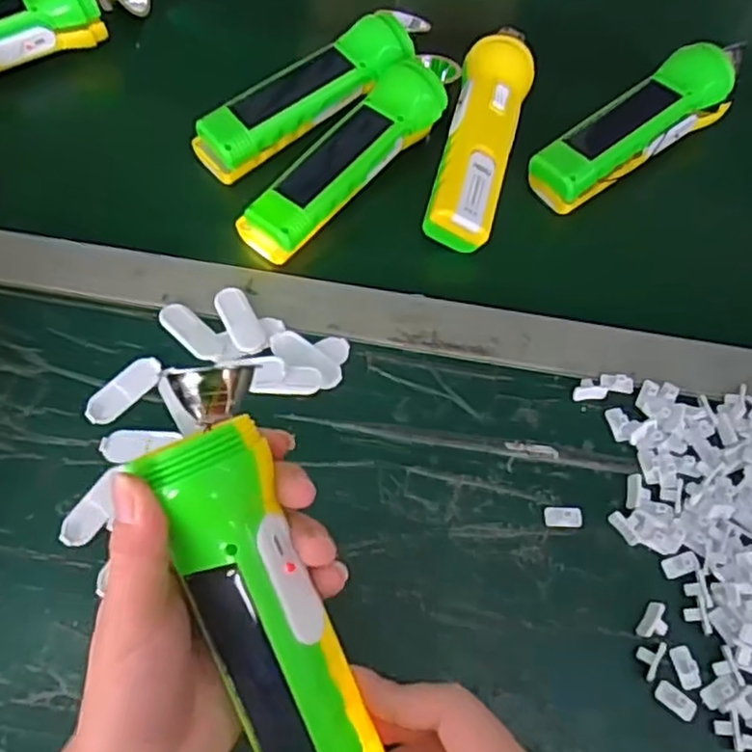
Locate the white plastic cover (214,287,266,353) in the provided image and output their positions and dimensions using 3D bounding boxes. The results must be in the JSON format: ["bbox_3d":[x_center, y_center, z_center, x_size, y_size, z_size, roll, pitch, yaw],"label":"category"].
[{"bbox_3d":[-0.086,-0.036,0.437,0.020,0.004,0.048,-25,68,-15],"label":"white plastic cover"}]

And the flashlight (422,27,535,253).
[{"bbox_3d":[0.075,-0.171,0.490,0.047,0.037,0.178,16,64,4],"label":"flashlight"}]

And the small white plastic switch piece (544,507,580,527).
[{"bbox_3d":[0.107,0.081,0.395,0.020,0.008,0.011,5,64,-1],"label":"small white plastic switch piece"}]

